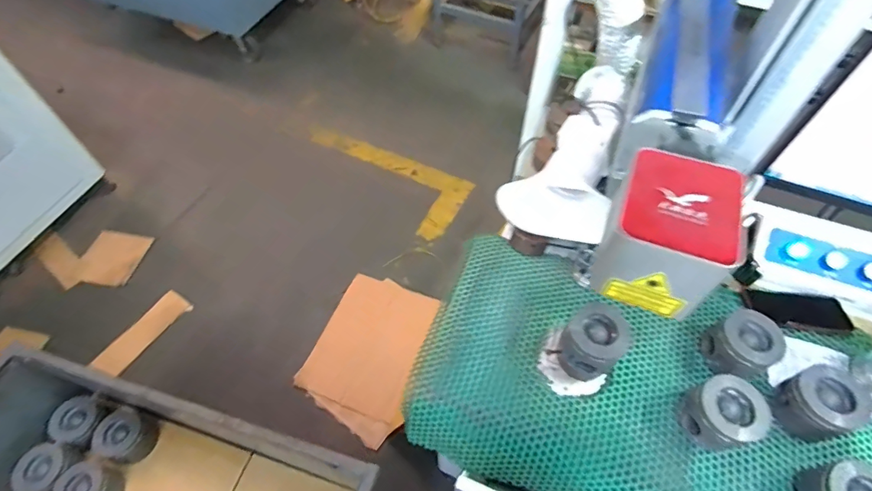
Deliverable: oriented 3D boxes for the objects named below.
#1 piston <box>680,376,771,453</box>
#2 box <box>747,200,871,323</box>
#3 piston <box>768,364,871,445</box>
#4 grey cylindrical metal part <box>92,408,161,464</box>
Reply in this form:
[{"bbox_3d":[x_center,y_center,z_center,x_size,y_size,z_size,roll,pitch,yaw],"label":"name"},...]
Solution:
[{"bbox_3d":[0.407,0.243,0.640,0.080,0.093,0.087,0,55,0],"label":"piston"},{"bbox_3d":[0.760,0.048,0.818,0.343,0.075,0.179,18,57,13],"label":"box"},{"bbox_3d":[0.547,0.230,0.647,0.082,0.091,0.087,0,55,0],"label":"piston"},{"bbox_3d":[-0.647,0.399,0.937,0.100,0.057,0.093,0,55,0],"label":"grey cylindrical metal part"}]

